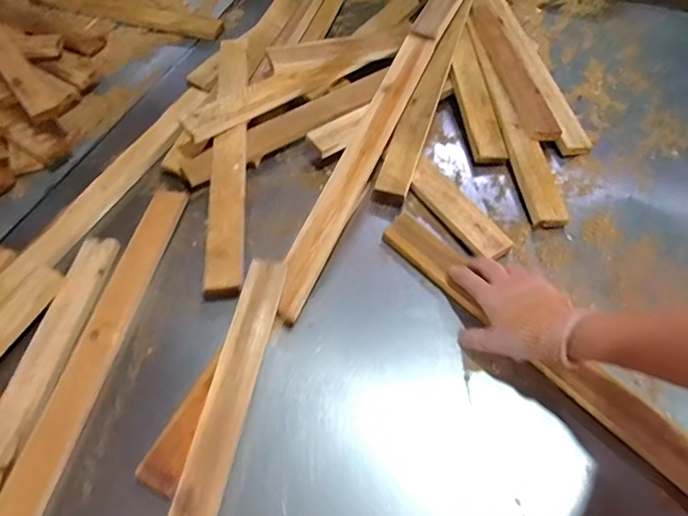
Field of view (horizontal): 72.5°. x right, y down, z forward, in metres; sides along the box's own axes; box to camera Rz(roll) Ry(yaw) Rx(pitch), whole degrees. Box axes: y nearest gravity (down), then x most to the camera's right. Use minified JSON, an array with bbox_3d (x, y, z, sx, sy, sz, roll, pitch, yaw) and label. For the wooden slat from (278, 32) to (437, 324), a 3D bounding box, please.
[{"bbox_3d":[0.024,-0.142,0.698,0.054,0.017,0.506,36,70,-24],"label":"wooden slat"}]

